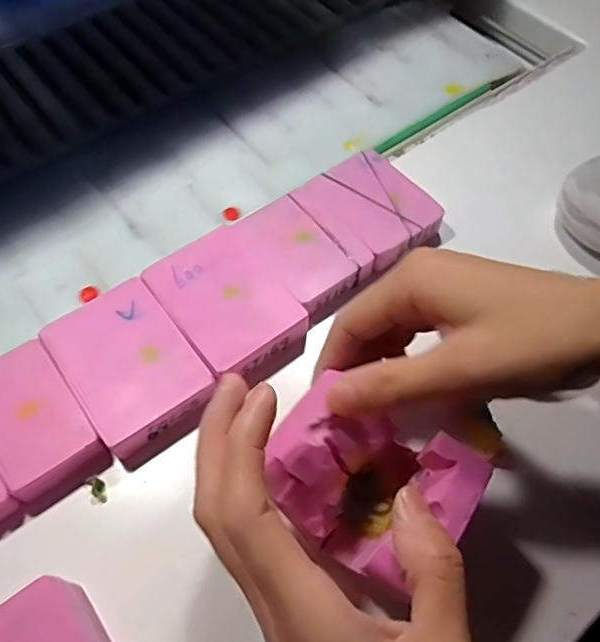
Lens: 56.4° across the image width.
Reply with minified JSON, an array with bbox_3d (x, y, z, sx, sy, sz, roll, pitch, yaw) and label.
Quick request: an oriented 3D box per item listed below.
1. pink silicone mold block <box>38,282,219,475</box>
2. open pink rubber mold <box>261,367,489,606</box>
[{"bbox_3d":[-0.085,0.023,0.282,0.057,0.015,0.085,-33,66,-19],"label":"pink silicone mold block"},{"bbox_3d":[0.025,0.065,0.224,0.072,0.058,0.057,36,65,17],"label":"open pink rubber mold"}]

